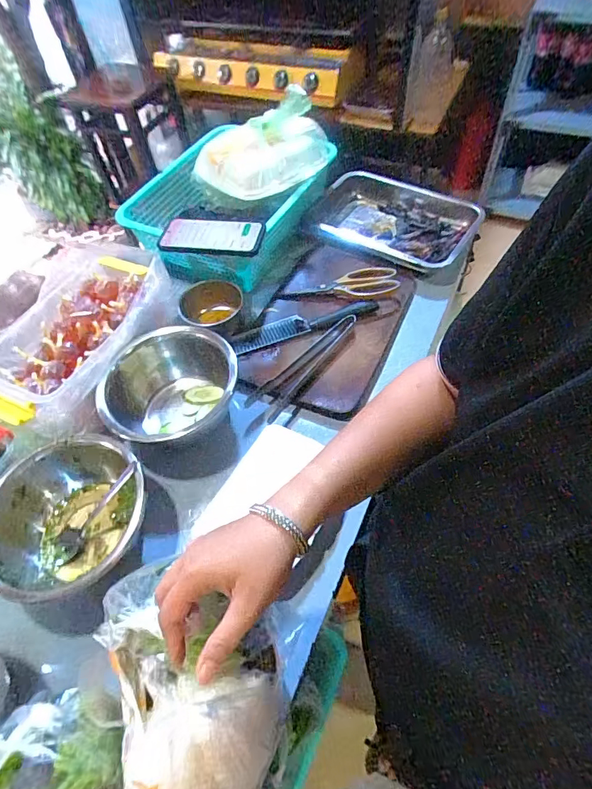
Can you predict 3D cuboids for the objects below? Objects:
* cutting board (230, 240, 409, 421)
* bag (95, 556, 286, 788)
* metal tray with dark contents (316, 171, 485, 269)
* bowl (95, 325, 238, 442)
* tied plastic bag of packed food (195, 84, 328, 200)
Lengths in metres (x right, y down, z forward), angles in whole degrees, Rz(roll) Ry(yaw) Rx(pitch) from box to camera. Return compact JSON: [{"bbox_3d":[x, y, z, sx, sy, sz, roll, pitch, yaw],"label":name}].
[{"bbox_3d":[0.040,-0.120,0.722,0.235,0.029,0.360,20,59,17],"label":"cutting board"},{"bbox_3d":[-0.087,0.232,0.362,0.134,0.079,0.200,-18,56,-8],"label":"bag"},{"bbox_3d":[0.195,-0.354,0.875,0.322,0.065,0.234,18,59,16],"label":"metal tray with dark contents"},{"bbox_3d":[-0.175,-0.009,0.616,0.152,0.103,0.189,13,57,13],"label":"bowl"},{"bbox_3d":[-0.063,-0.450,0.778,0.233,0.107,0.161,0,55,4],"label":"tied plastic bag of packed food"}]

